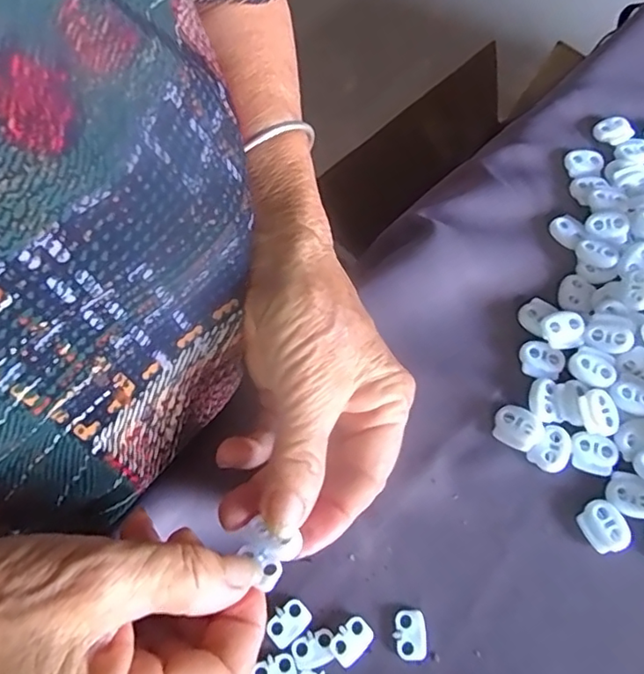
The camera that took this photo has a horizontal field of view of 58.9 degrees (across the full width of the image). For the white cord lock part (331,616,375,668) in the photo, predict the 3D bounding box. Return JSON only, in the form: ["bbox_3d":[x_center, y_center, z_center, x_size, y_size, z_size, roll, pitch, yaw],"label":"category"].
[{"bbox_3d":[0.012,0.128,0.240,0.018,0.004,0.013,-39,72,-16],"label":"white cord lock part"}]

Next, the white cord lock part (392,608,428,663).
[{"bbox_3d":[0.038,0.126,0.241,0.014,0.004,0.020,-7,66,-4],"label":"white cord lock part"}]

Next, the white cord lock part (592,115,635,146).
[{"bbox_3d":[0.180,-0.127,0.352,0.021,0.004,0.021,-3,73,10],"label":"white cord lock part"}]

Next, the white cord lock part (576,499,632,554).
[{"bbox_3d":[0.127,0.086,0.257,0.018,0.005,0.022,-26,69,-12],"label":"white cord lock part"}]

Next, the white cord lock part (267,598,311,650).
[{"bbox_3d":[-0.014,0.121,0.243,0.018,0.004,0.013,-37,71,-16],"label":"white cord lock part"}]

